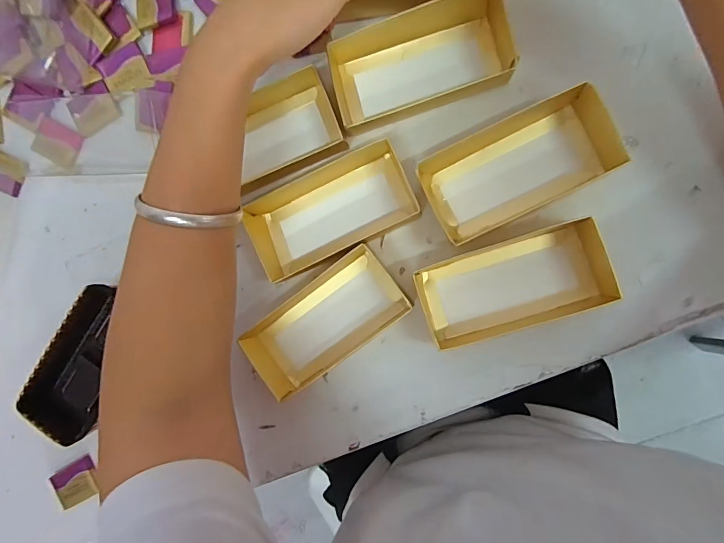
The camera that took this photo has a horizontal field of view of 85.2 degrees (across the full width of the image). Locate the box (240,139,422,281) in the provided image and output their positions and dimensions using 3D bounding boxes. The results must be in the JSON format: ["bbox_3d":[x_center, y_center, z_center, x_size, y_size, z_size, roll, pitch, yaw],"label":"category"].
[{"bbox_3d":[-0.024,-0.046,0.297,0.122,0.028,0.061,-27,86,9],"label":"box"}]

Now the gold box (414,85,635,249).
[{"bbox_3d":[0.100,-0.070,0.262,0.112,0.031,0.065,-25,86,9],"label":"gold box"}]

